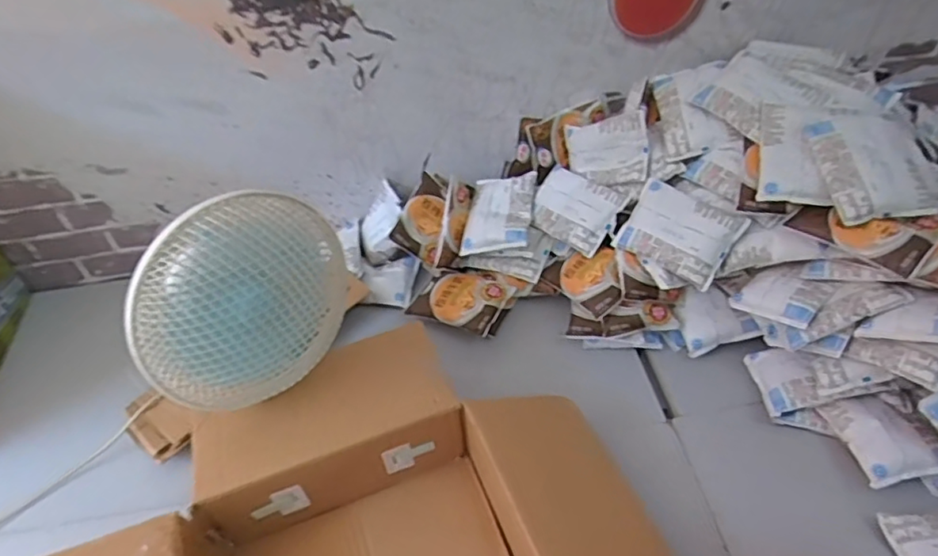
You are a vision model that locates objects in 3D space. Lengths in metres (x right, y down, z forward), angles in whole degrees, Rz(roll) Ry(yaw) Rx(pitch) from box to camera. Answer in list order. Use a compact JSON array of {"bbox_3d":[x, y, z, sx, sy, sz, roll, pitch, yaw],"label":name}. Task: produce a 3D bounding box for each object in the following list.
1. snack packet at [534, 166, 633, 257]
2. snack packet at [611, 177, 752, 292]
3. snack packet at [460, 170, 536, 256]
[{"bbox_3d":[0.140,-0.095,0.802,0.122,0.017,0.090,34,92,34],"label":"snack packet"},{"bbox_3d":[0.251,-0.058,0.718,0.128,0.030,0.096,33,88,31],"label":"snack packet"},{"bbox_3d":[0.041,-0.094,0.827,0.093,0.026,0.117,2,67,19],"label":"snack packet"}]

